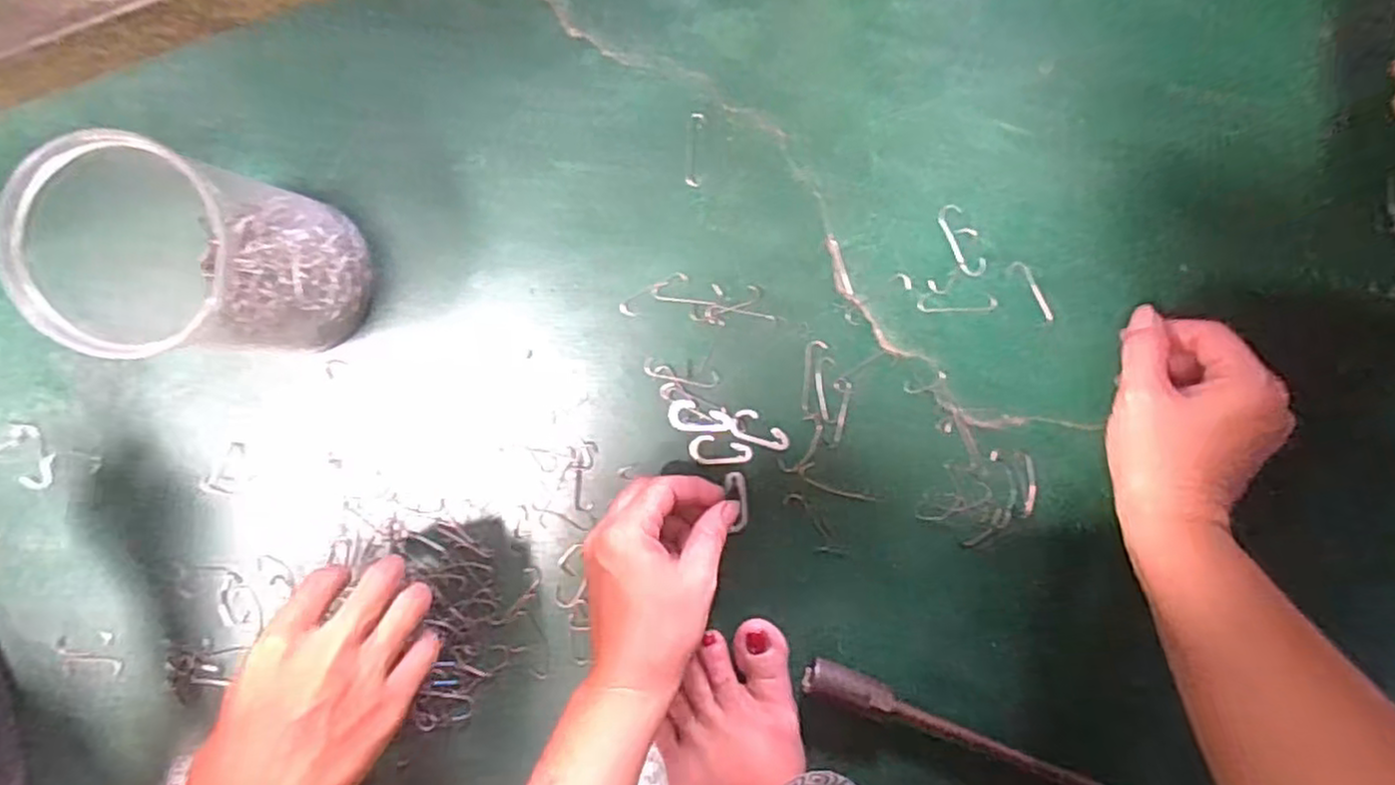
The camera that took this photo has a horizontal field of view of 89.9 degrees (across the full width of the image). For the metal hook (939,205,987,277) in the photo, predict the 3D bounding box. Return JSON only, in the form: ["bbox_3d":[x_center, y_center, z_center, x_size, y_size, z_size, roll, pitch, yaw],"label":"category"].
[{"bbox_3d":[0.153,-0.088,0.403,0.014,0.004,0.044,-25,89,6],"label":"metal hook"}]

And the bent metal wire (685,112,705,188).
[{"bbox_3d":[-0.001,-0.142,0.409,0.009,0.004,0.042,5,92,6],"label":"bent metal wire"}]

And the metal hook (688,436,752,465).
[{"bbox_3d":[0.014,0.034,0.420,0.037,0.004,0.018,-3,92,6],"label":"metal hook"}]

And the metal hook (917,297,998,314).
[{"bbox_3d":[0.151,-0.050,0.404,0.045,0.004,0.008,-3,92,6],"label":"metal hook"}]

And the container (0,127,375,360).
[{"bbox_3d":[-0.255,-0.065,0.375,0.094,0.137,0.106,17,93,5],"label":"container"}]

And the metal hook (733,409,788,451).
[{"bbox_3d":[0.039,0.023,0.419,0.035,0.004,0.017,22,94,5],"label":"metal hook"}]

